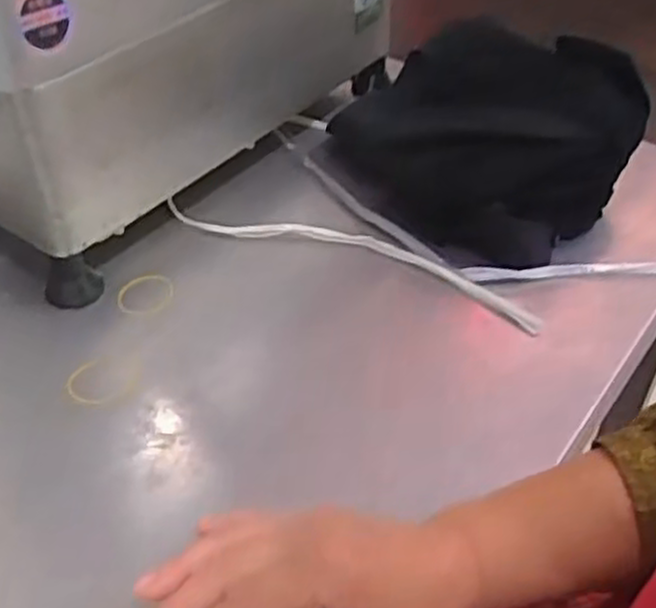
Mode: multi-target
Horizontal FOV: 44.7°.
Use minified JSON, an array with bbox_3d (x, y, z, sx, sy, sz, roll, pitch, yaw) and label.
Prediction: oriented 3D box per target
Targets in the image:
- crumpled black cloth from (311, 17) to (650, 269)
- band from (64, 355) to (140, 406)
[{"bbox_3d":[0.115,-0.138,0.642,0.188,0.125,0.228,-33,52,-32],"label":"crumpled black cloth"},{"bbox_3d":[-0.142,0.047,0.510,0.047,0.007,0.037,-29,50,-29],"label":"band"}]

